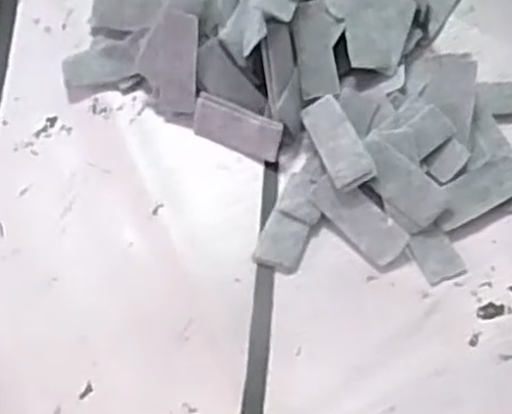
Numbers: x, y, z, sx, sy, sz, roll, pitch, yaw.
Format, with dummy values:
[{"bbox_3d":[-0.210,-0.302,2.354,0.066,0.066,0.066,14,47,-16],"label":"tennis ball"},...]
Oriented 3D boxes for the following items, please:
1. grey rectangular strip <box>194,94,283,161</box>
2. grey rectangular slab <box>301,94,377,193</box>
[{"bbox_3d":[-0.009,-0.037,0.368,0.045,0.020,0.004,24,26,18],"label":"grey rectangular strip"},{"bbox_3d":[0.036,-0.031,0.349,0.018,0.007,0.048,-19,59,-8],"label":"grey rectangular slab"}]

